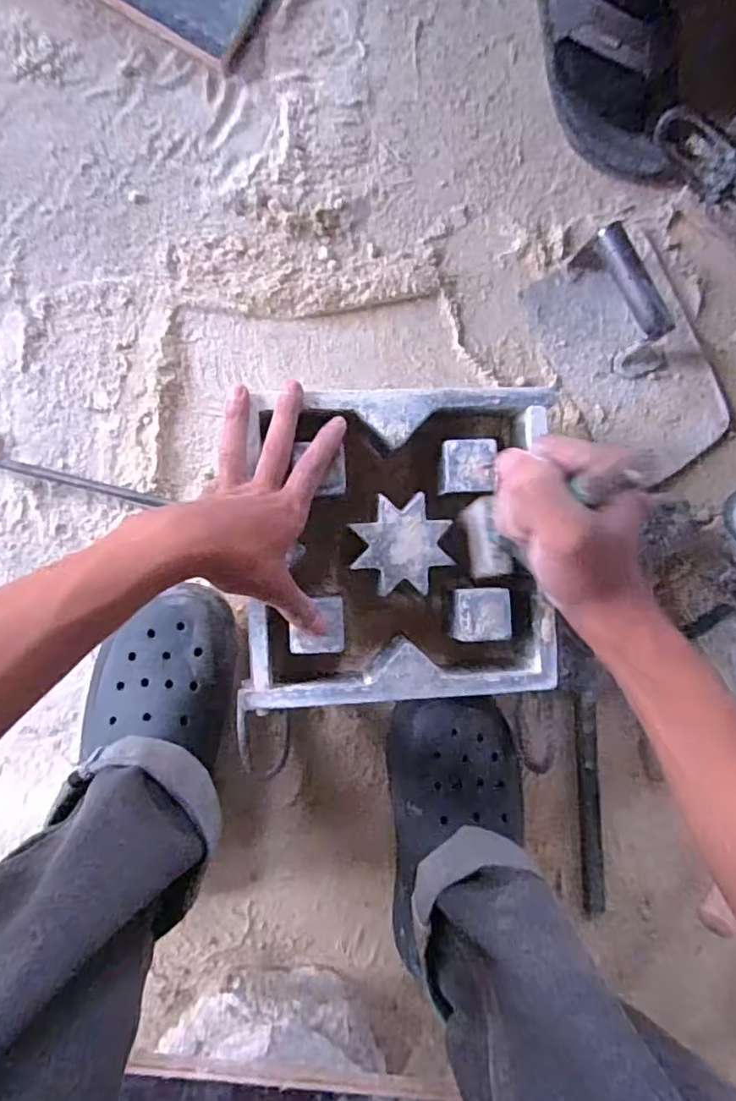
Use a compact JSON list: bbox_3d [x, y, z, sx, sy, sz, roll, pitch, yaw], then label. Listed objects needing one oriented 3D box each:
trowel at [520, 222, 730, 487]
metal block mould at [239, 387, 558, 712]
[{"bbox_3d":[0.264,-0.187,0.548,0.143,0.073,0.220,-33,94,-4],"label":"trowel"},{"bbox_3d":[0.022,-0.004,0.467,0.220,0.077,0.225,-3,91,-5],"label":"metal block mould"}]

